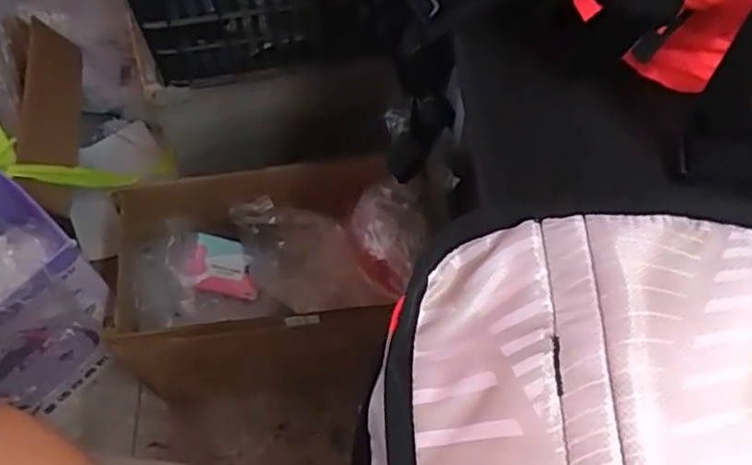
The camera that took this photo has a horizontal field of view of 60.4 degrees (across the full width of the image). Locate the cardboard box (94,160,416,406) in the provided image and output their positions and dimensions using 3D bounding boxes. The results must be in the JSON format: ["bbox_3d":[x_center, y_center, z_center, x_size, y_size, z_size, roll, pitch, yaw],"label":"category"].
[{"bbox_3d":[-0.168,0.094,1.024,0.413,0.323,0.256,-4,61,-2],"label":"cardboard box"}]

